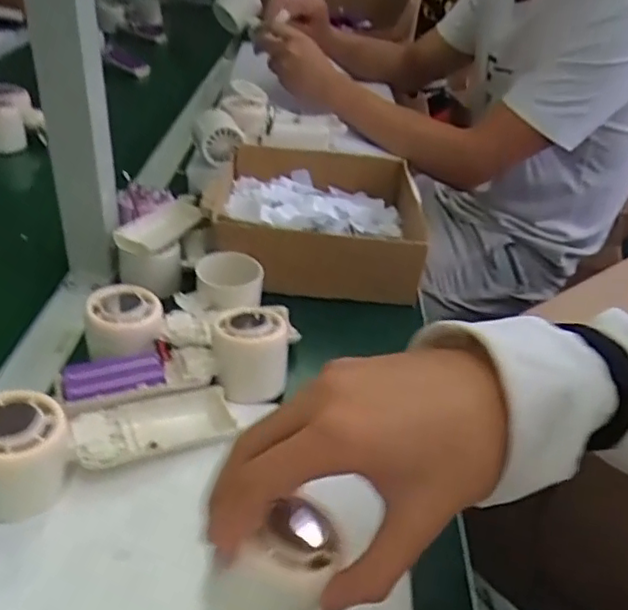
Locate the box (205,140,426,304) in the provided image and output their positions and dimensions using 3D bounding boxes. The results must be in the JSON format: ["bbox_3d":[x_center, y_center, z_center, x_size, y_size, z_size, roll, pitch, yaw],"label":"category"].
[{"bbox_3d":[0.001,-0.093,0.653,0.223,0.075,0.214,3,35,-5],"label":"box"}]

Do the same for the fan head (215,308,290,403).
[{"bbox_3d":[-0.047,0.037,0.467,0.052,0.055,0.053,1,35,-8],"label":"fan head"}]

